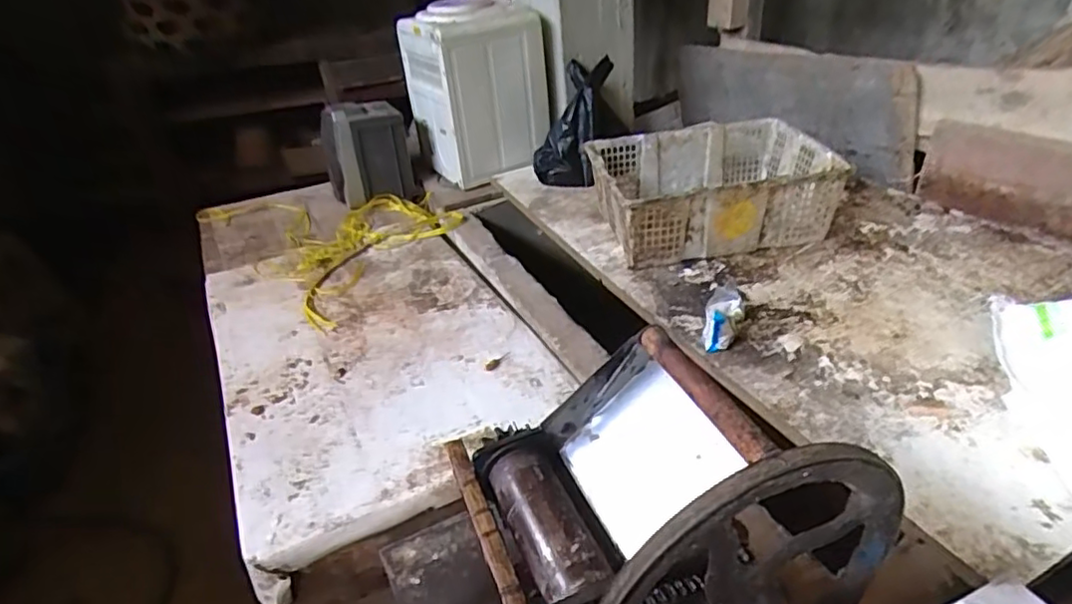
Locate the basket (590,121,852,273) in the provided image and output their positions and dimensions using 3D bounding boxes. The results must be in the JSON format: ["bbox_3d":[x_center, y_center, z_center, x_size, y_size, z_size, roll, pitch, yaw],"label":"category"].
[{"bbox_3d":[0.375,-0.251,1.357,0.464,0.168,0.352,-9,34,-4],"label":"basket"}]

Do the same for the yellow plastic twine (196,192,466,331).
[{"bbox_3d":[-0.494,-0.197,1.592,0.505,0.038,0.746,-29,40,-31],"label":"yellow plastic twine"}]

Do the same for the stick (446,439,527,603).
[{"bbox_3d":[-0.039,0.193,0.500,0.018,0.012,0.224,-16,35,-15],"label":"stick"}]

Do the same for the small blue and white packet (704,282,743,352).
[{"bbox_3d":[0.321,0.022,1.043,0.055,0.063,0.142,8,36,20],"label":"small blue and white packet"}]

